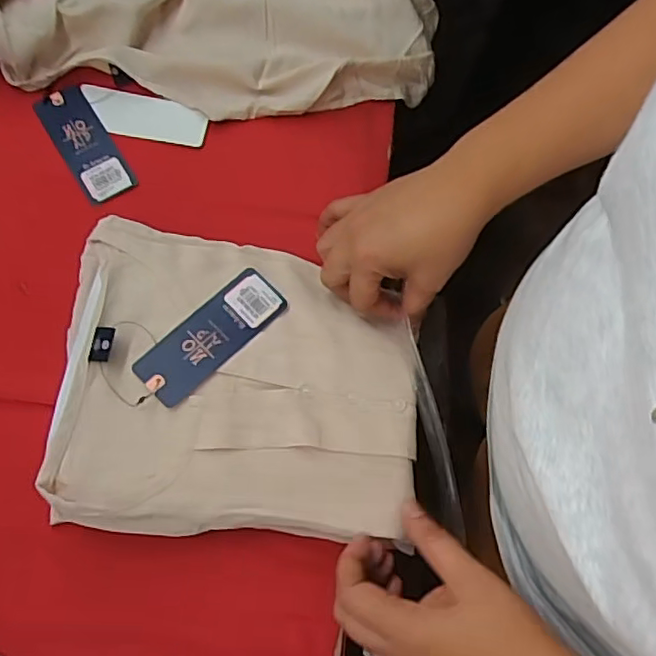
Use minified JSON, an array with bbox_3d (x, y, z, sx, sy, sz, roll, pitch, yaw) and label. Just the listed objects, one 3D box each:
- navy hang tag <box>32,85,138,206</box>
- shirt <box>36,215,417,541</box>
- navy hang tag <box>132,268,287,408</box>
[{"bbox_3d":[-0.219,-0.166,0.536,0.045,0.005,0.121,-32,78,-8],"label":"navy hang tag"},{"bbox_3d":[-0.061,0.036,0.450,0.259,0.043,0.227,0,69,0],"label":"shirt"},{"bbox_3d":[-0.088,0.005,0.454,0.044,0.004,0.120,44,72,7],"label":"navy hang tag"}]

